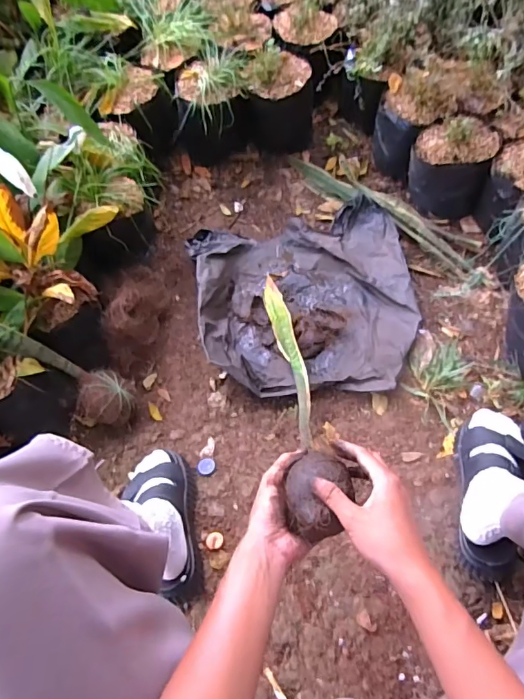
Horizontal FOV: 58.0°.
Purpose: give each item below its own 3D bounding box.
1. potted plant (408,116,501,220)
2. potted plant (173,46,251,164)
[{"bbox_3d":[0.388,-0.388,0.981,0.158,0.163,0.136,16,69,10],"label":"potted plant"},{"bbox_3d":[-0.112,-0.550,1.095,0.164,0.180,0.200,-4,67,1],"label":"potted plant"}]

